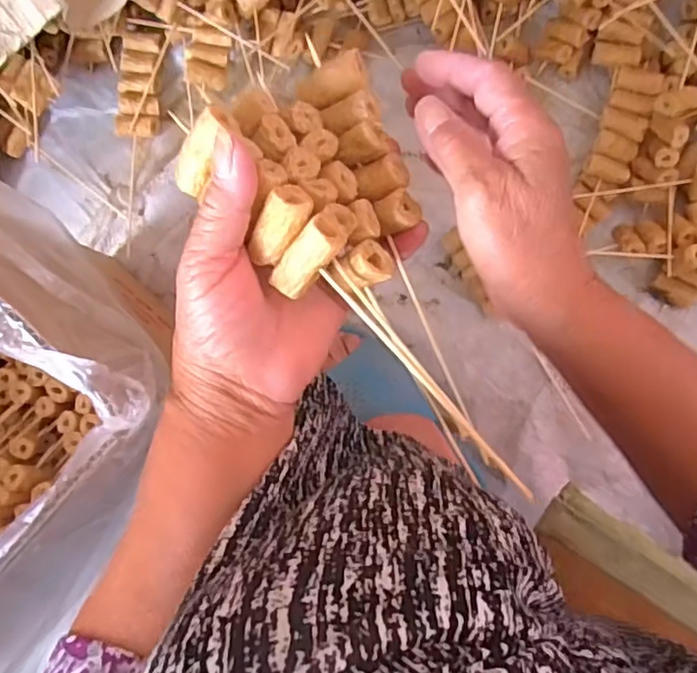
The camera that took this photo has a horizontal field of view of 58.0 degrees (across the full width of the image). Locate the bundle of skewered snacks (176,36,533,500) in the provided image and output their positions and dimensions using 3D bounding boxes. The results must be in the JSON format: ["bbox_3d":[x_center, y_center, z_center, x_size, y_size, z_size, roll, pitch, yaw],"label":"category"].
[{"bbox_3d":[0.008,-0.023,0.291,0.095,0.055,0.211,-28,89,1],"label":"bundle of skewered snacks"}]

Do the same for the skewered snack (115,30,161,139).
[{"bbox_3d":[-0.203,-0.246,0.612,0.041,0.022,0.104,4,89,2],"label":"skewered snack"}]

